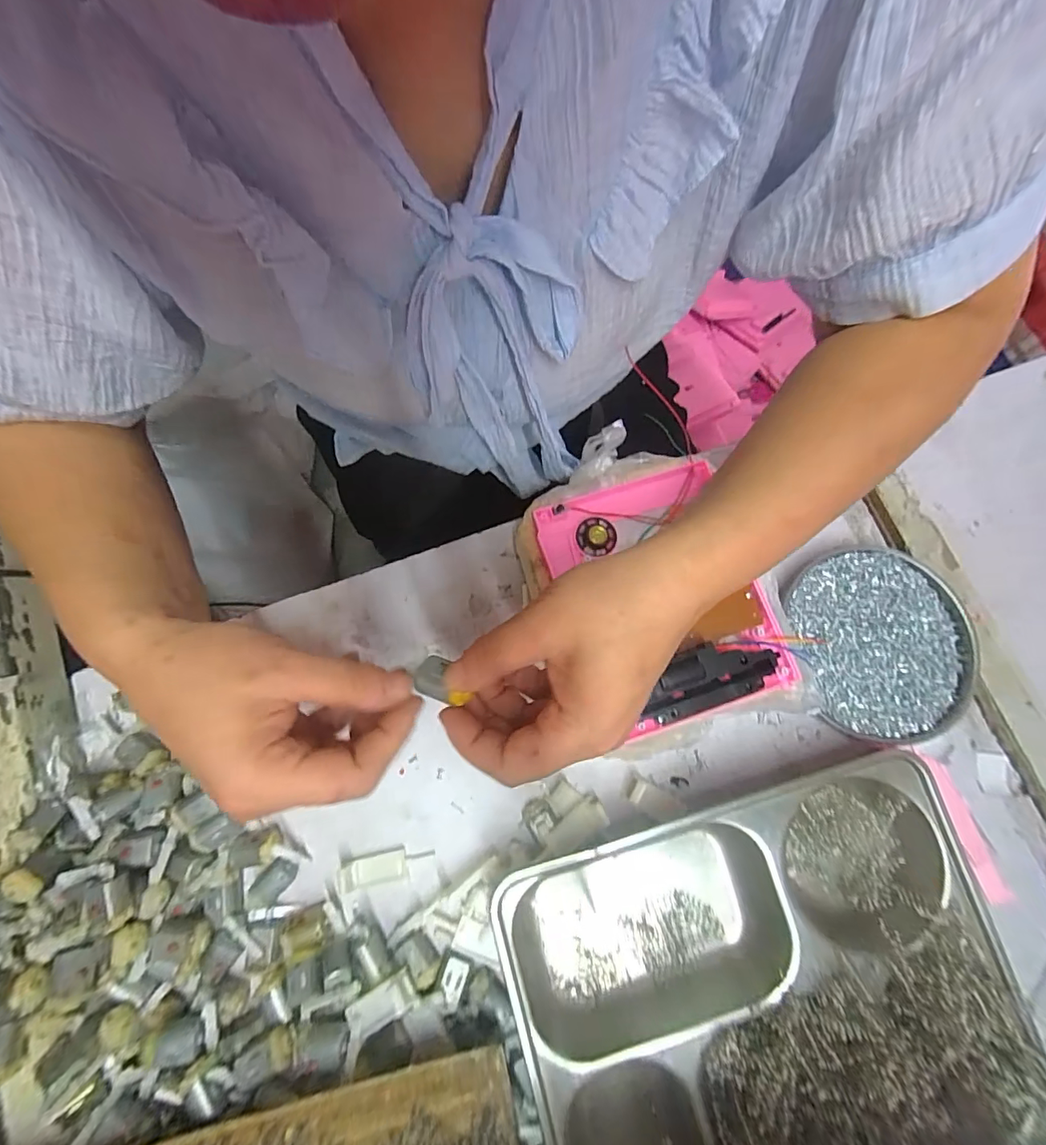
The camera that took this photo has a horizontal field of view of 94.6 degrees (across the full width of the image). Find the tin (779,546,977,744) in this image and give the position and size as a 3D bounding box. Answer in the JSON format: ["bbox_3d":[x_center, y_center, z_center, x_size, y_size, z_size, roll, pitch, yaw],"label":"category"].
[{"bbox_3d":[0.253,0.048,0.342,0.125,0.019,0.130,0,77,-1],"label":"tin"}]

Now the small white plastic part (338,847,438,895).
[{"bbox_3d":[-0.091,0.194,0.317,0.059,0.004,0.019,-11,78,-4],"label":"small white plastic part"}]

